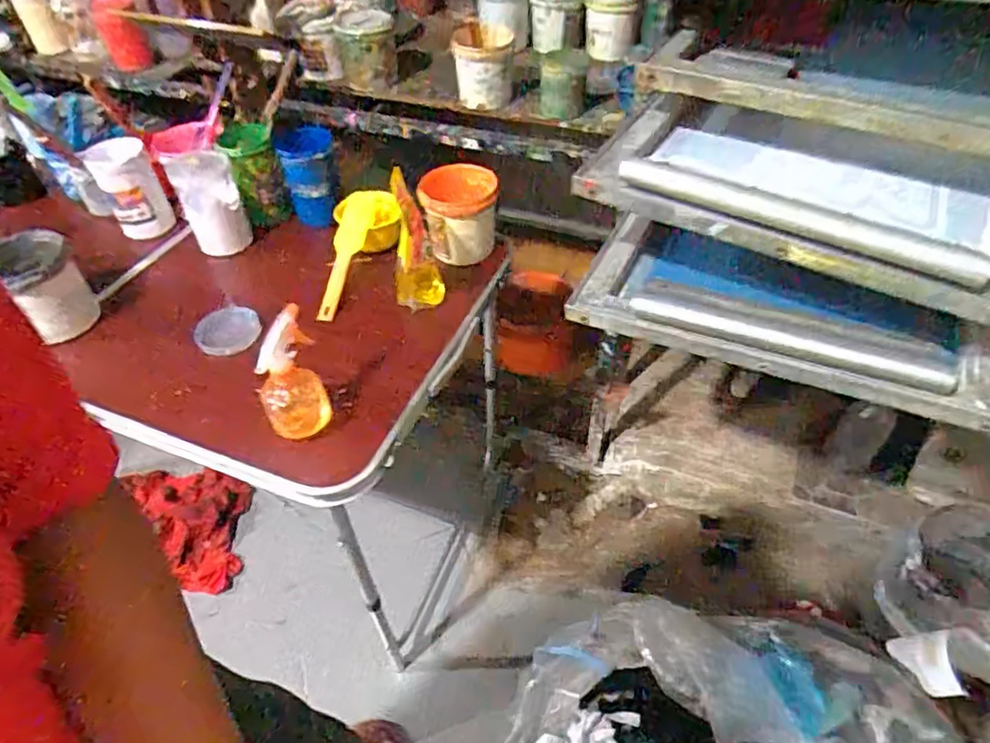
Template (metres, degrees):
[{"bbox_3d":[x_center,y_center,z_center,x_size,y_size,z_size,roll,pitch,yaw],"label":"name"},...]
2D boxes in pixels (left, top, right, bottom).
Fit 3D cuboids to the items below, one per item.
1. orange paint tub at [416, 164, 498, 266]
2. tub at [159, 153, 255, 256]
[{"bbox_3d":[-0.060,-0.266,1.069,0.127,0.129,0.106,-1,47,1],"label":"orange paint tub"},{"bbox_3d":[-0.488,-0.287,1.088,0.093,0.157,0.090,-1,47,1],"label":"tub"}]

